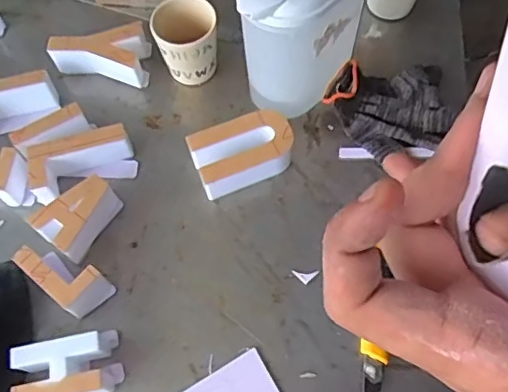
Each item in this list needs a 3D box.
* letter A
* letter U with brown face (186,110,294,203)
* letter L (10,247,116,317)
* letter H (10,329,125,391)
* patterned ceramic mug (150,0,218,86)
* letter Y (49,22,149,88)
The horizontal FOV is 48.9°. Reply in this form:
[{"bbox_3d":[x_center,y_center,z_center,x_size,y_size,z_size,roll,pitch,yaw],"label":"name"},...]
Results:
[{"bbox_3d":[-0.185,0.022,0.599,0.061,0.046,0.082,34,70,16],"label":"letter A"},{"bbox_3d":[-0.011,-0.047,0.623,0.108,0.042,0.071,-19,65,-7],"label":"letter U with brown face"},{"bbox_3d":[-0.194,0.080,0.573,0.088,0.047,0.047,36,70,17],"label":"letter L"},{"bbox_3d":[-0.177,0.165,0.532,0.090,0.045,0.060,-15,65,-5],"label":"letter H"},{"bbox_3d":[-0.079,-0.179,0.666,0.071,0.083,0.077,-6,64,-1],"label":"patterned ceramic mug"},{"bbox_3d":[-0.187,-0.178,0.692,0.117,0.048,0.066,7,65,5],"label":"letter Y"}]

